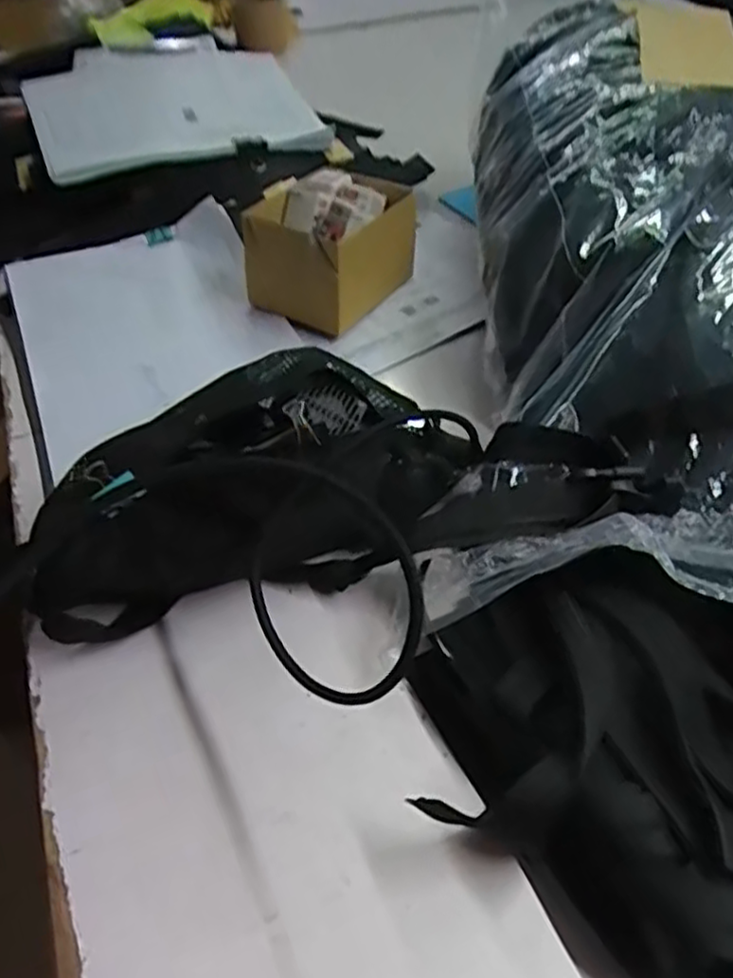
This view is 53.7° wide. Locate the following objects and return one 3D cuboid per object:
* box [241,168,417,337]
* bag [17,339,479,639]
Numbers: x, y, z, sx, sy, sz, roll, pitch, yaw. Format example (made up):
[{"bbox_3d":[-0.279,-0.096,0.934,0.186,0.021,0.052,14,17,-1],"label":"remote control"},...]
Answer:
[{"bbox_3d":[-0.032,-0.214,0.646,0.103,0.089,0.142,23,51,22],"label":"box"},{"bbox_3d":[-0.068,-0.014,0.446,0.255,0.104,0.138,-11,47,-9],"label":"bag"}]

